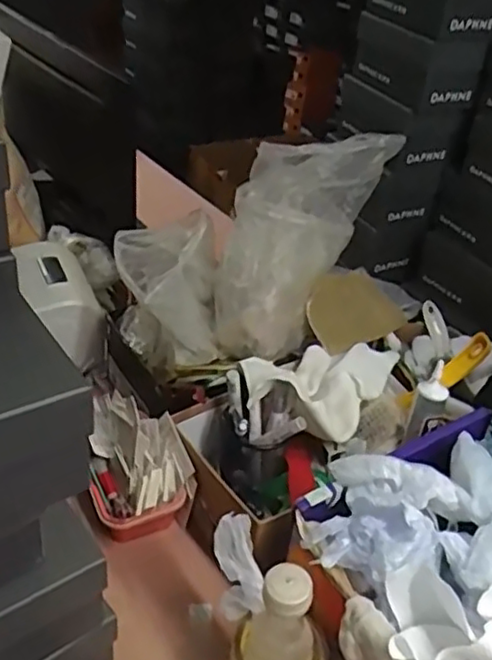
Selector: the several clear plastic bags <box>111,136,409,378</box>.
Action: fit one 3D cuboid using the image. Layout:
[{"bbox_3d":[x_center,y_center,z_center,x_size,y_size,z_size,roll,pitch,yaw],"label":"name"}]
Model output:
[{"bbox_3d":[-0.004,-0.116,0.890,0.336,0.252,0.202,-23,45,-34],"label":"several clear plastic bags"}]

